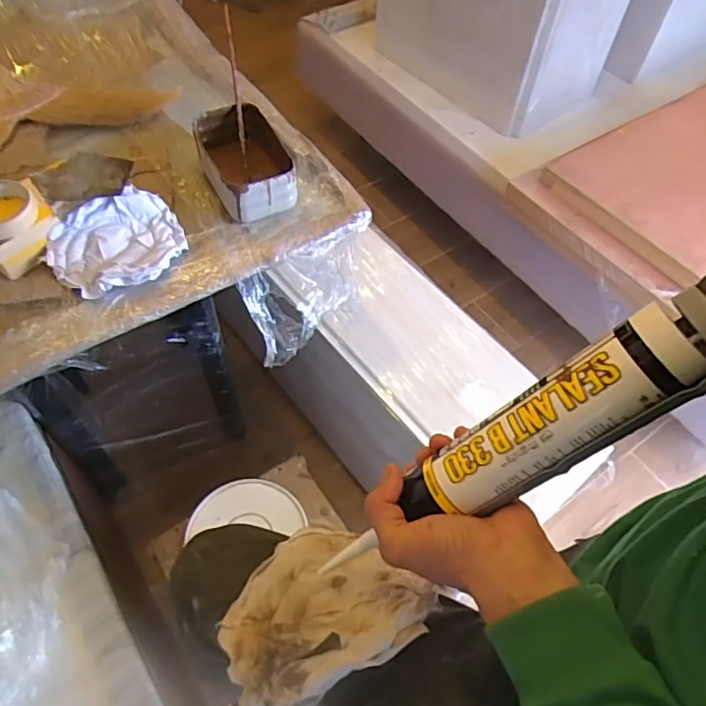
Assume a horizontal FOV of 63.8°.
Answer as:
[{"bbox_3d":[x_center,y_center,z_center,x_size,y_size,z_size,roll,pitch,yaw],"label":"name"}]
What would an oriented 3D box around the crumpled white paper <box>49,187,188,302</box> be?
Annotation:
[{"bbox_3d":[-0.315,-0.147,0.767,0.172,0.048,0.138,-31,63,-20],"label":"crumpled white paper"}]

